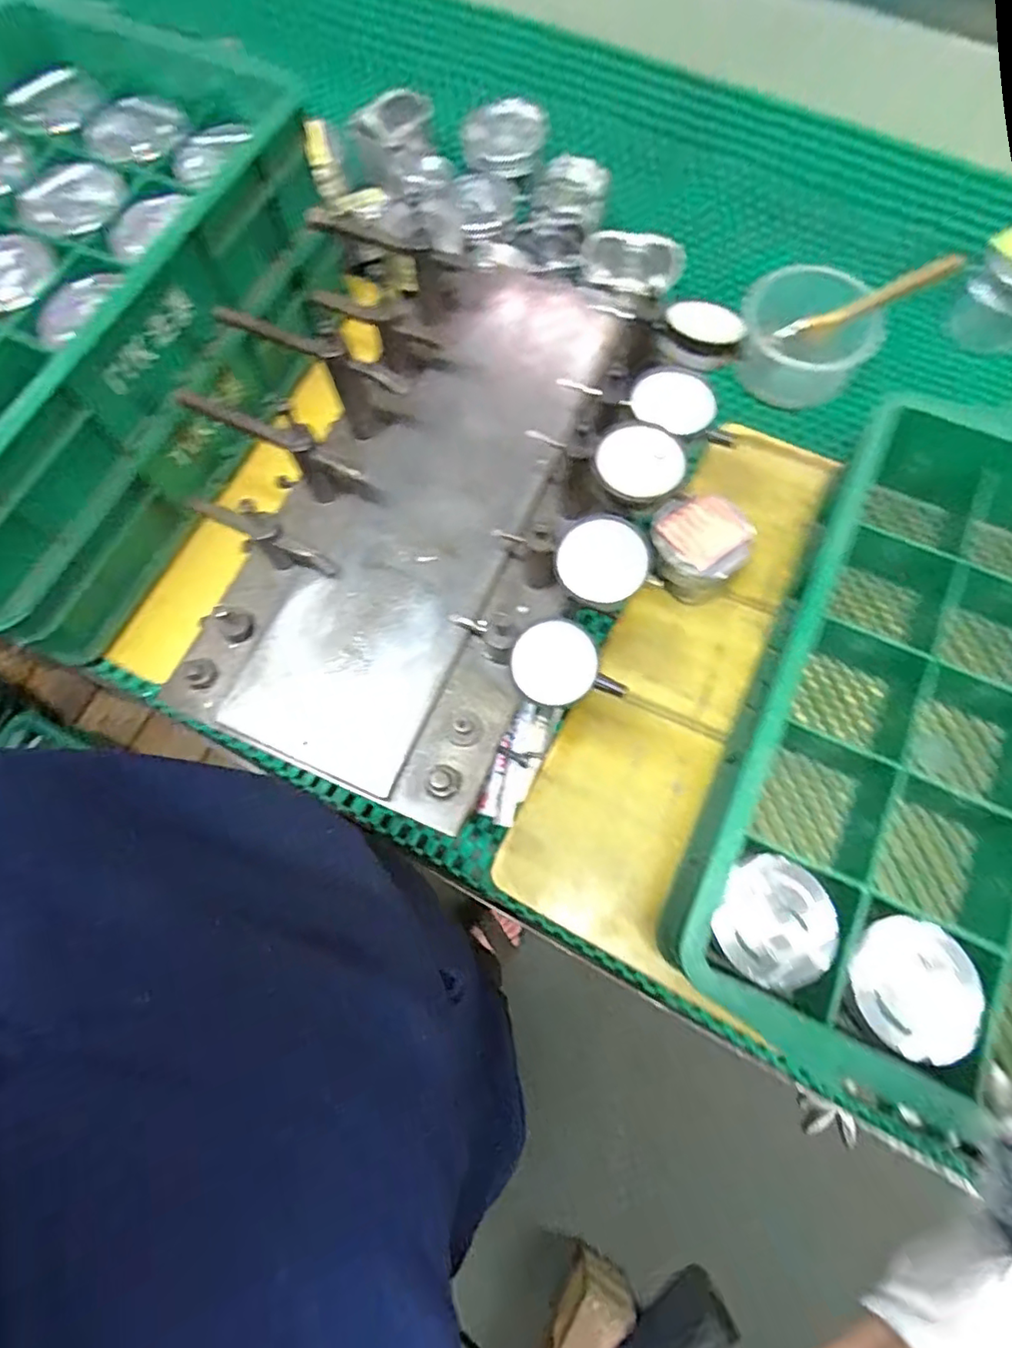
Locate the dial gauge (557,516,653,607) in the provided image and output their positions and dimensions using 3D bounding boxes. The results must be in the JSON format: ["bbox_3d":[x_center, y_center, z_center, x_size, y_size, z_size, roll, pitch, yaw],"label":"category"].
[{"bbox_3d":[0.061,-0.069,0.375,0.053,0.025,0.051,1,94,16],"label":"dial gauge"}]

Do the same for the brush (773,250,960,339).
[{"bbox_3d":[0.341,-0.353,0.574,0.166,0.016,0.015,-16,72,16],"label":"brush"}]

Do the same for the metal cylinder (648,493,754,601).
[{"bbox_3d":[0.169,-0.112,0.543,0.084,0.064,0.075,-11,73,-3],"label":"metal cylinder"}]

